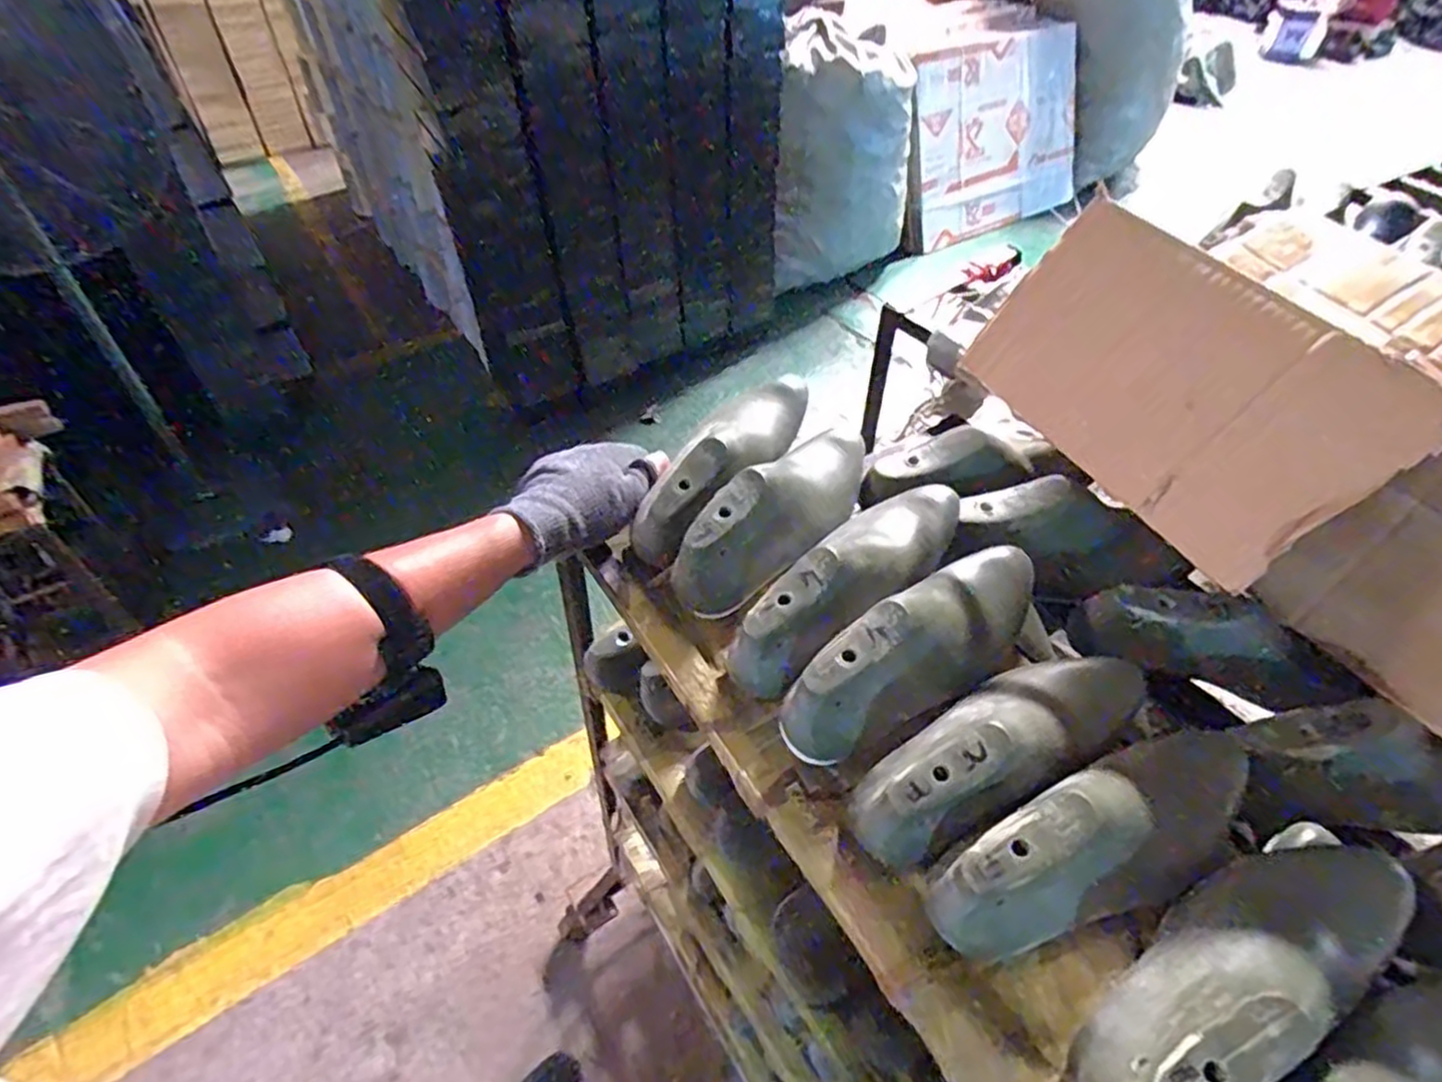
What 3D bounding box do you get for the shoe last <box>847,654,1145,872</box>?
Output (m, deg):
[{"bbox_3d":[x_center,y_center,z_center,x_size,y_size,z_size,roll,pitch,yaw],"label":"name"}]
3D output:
[{"bbox_3d":[0.177,0.123,0.452,0.232,0.087,0.072,-16,49,-34],"label":"shoe last"}]

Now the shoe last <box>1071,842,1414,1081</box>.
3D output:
[{"bbox_3d":[0.271,0.214,0.364,0.231,0.068,0.070,-21,52,-19],"label":"shoe last"}]

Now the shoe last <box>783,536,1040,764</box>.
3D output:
[{"bbox_3d":[0.143,0.059,0.481,0.239,0.067,0.068,-35,58,-28],"label":"shoe last"}]

